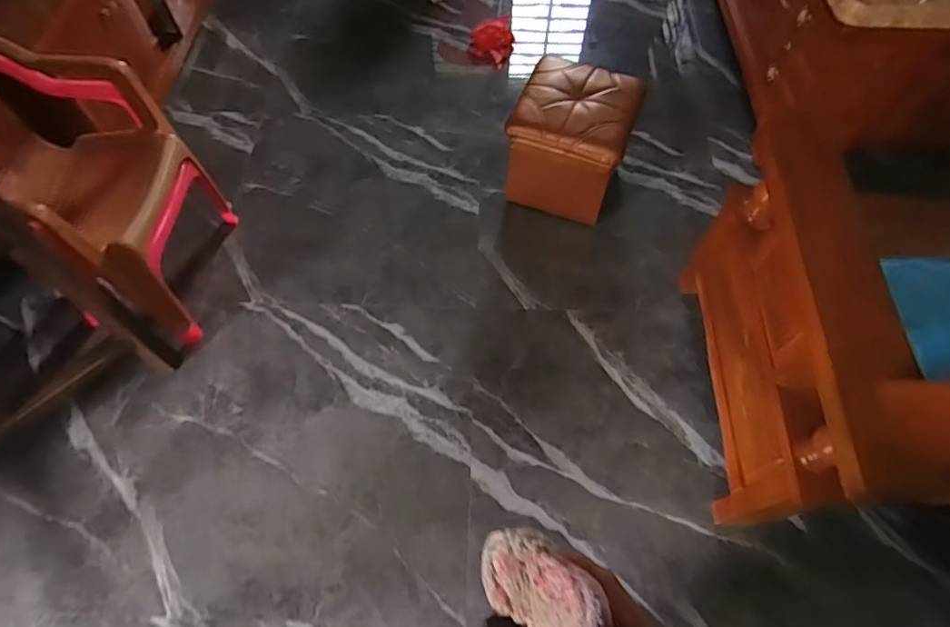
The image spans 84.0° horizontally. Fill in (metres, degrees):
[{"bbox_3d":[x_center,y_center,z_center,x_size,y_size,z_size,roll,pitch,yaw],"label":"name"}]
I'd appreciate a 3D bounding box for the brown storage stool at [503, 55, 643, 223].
[{"bbox_3d":[0.293,-0.514,1.615,0.332,0.313,0.353,18,64,14],"label":"brown storage stool"}]

